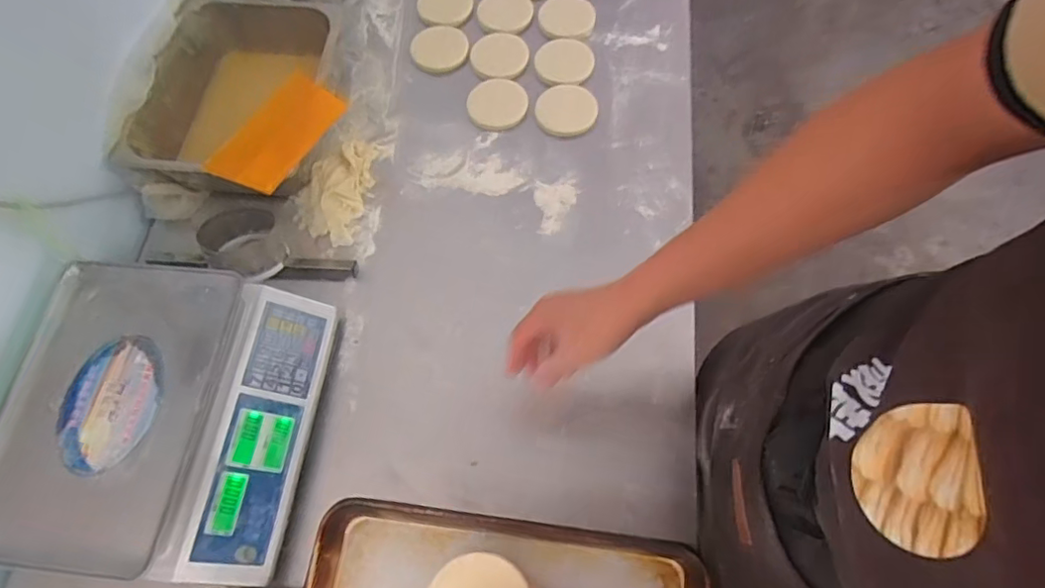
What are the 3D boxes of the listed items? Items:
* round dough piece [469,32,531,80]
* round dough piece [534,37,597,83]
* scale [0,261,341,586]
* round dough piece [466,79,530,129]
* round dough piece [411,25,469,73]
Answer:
[{"bbox_3d":[-0.039,-0.403,0.950,0.096,0.012,0.088,-1,68,1],"label":"round dough piece"},{"bbox_3d":[0.070,-0.390,0.941,0.095,0.013,0.098,-1,68,1],"label":"round dough piece"},{"bbox_3d":[-0.421,0.143,0.674,0.316,0.123,0.343,5,68,3],"label":"scale"},{"bbox_3d":[-0.039,-0.309,0.909,0.099,0.013,0.097,-1,68,1],"label":"round dough piece"},{"bbox_3d":[-0.141,-0.422,0.961,0.094,0.010,0.092,-1,68,1],"label":"round dough piece"}]

